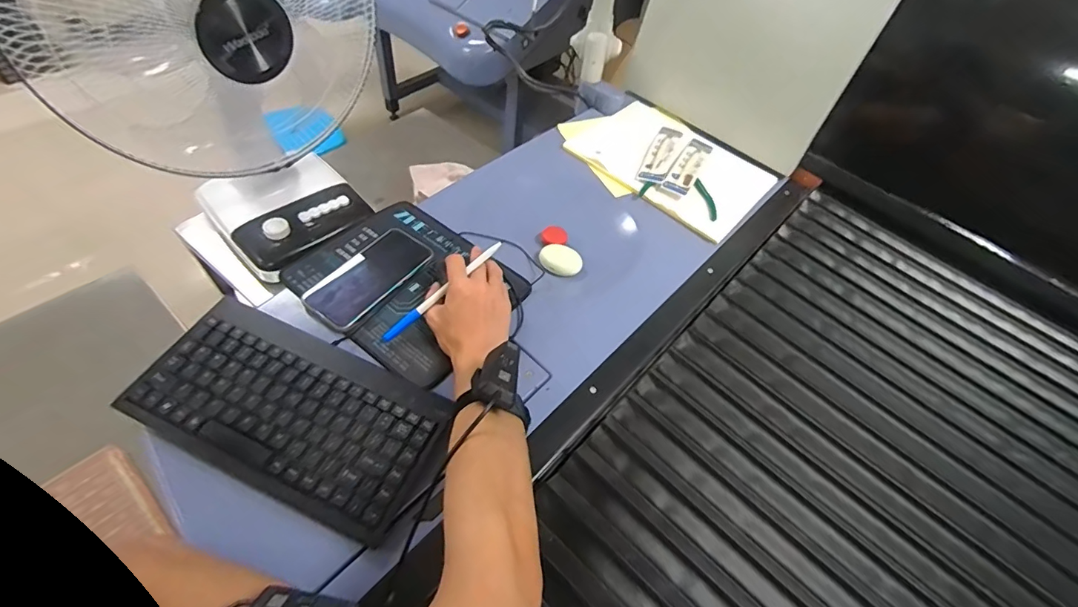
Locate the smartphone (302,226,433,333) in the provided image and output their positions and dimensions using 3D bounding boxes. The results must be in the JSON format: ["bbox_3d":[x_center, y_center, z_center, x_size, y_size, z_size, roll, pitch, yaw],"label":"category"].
[{"bbox_3d":[-0.212,-0.037,0.592,0.078,0.015,0.162,33,56,16],"label":"smartphone"}]

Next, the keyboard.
[{"bbox_3d":[-0.241,0.106,0.463,0.297,0.030,0.139,23,54,9],"label":"keyboard"}]

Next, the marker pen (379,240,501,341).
[{"bbox_3d":[-0.112,-0.015,0.544,0.174,0.013,0.013,-41,63,-7],"label":"marker pen"}]

